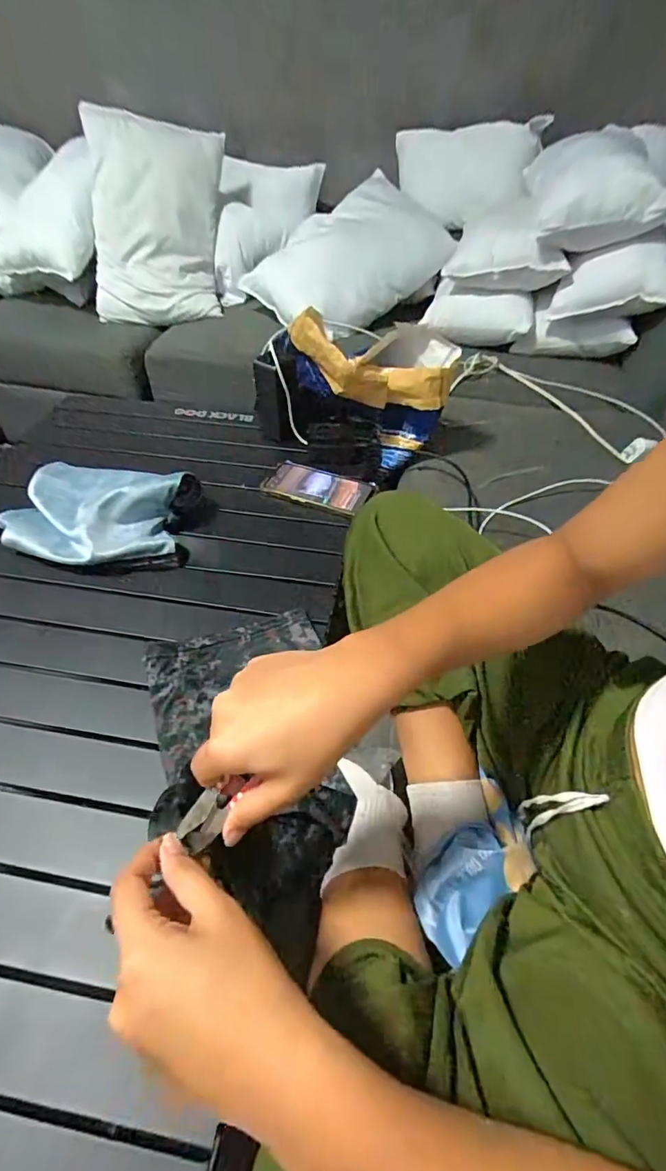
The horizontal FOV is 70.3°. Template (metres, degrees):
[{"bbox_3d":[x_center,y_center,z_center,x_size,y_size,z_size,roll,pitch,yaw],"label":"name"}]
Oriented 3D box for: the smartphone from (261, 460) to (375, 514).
[{"bbox_3d":[-0.022,-0.150,0.722,0.159,0.017,0.082,15,49,12],"label":"smartphone"}]

